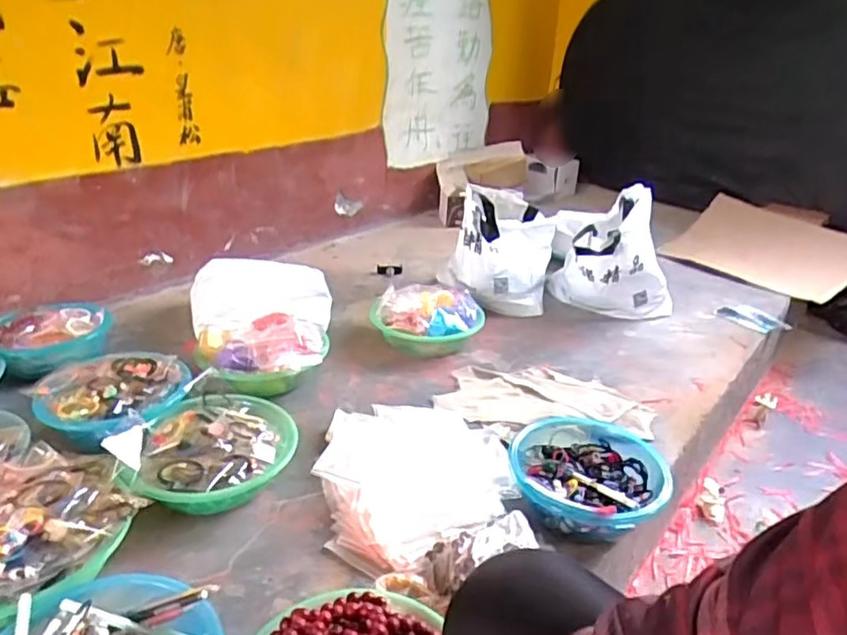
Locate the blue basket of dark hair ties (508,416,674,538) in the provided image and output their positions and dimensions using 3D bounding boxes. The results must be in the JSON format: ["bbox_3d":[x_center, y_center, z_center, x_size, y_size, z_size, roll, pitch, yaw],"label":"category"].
[{"bbox_3d":[0.250,0.222,0.948,0.229,0.078,0.291,9,27,13],"label":"blue basket of dark hair ties"}]

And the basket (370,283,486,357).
[{"bbox_3d":[0.006,0.002,1.332,0.240,0.107,0.202,6,26,6],"label":"basket"}]

